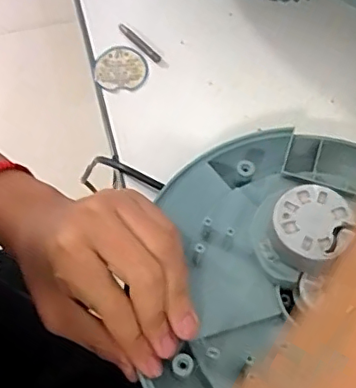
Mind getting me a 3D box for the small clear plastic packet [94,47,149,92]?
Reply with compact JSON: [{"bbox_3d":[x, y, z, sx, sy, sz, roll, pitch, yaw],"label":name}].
[{"bbox_3d":[-0.047,-0.103,0.468,0.043,0.004,0.041,-2,69,0],"label":"small clear plastic packet"}]

